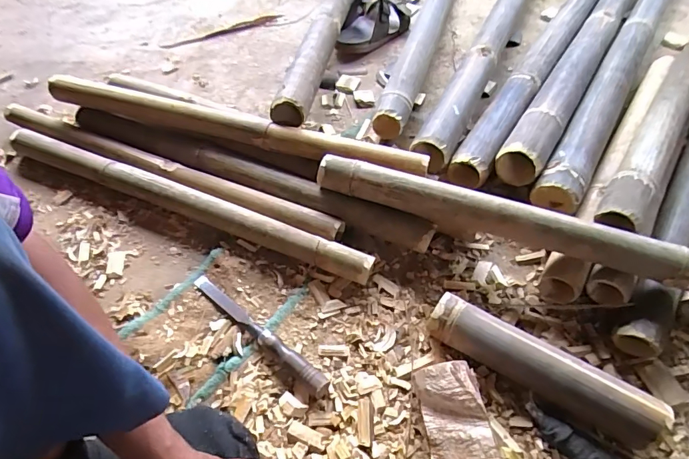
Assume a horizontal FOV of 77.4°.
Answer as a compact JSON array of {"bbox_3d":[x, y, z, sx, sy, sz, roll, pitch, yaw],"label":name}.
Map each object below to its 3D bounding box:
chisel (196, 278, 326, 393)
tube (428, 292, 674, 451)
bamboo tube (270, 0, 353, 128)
[{"bbox_3d":[-0.116,0.130,0.565,0.239,0.025,0.022,35,61,22],"label":"chisel"},{"bbox_3d":[0.233,0.167,0.521,0.271,0.063,0.057,27,58,18],"label":"tube"},{"bbox_3d":[0.023,-0.675,1.083,0.061,0.067,1.332,9,54,6],"label":"bamboo tube"}]

